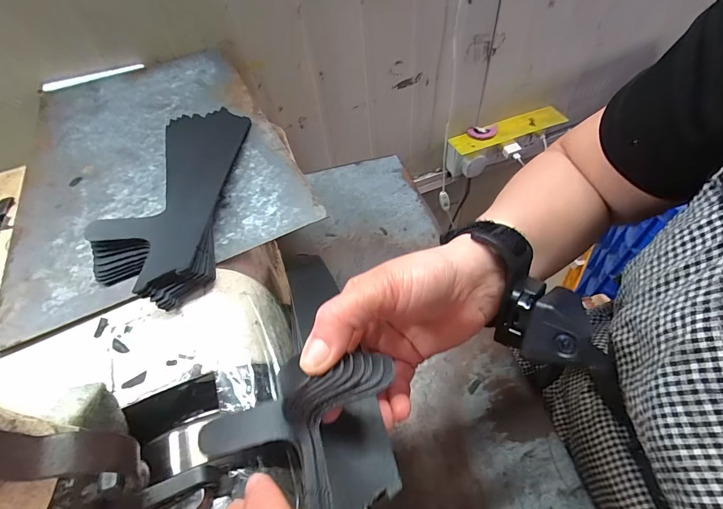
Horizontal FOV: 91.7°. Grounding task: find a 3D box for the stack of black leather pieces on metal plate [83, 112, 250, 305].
[{"bbox_3d":[-0.161,-0.063,0.311,0.087,0.029,0.242,-5,52,0],"label":"stack of black leather pieces on metal plate"}]

